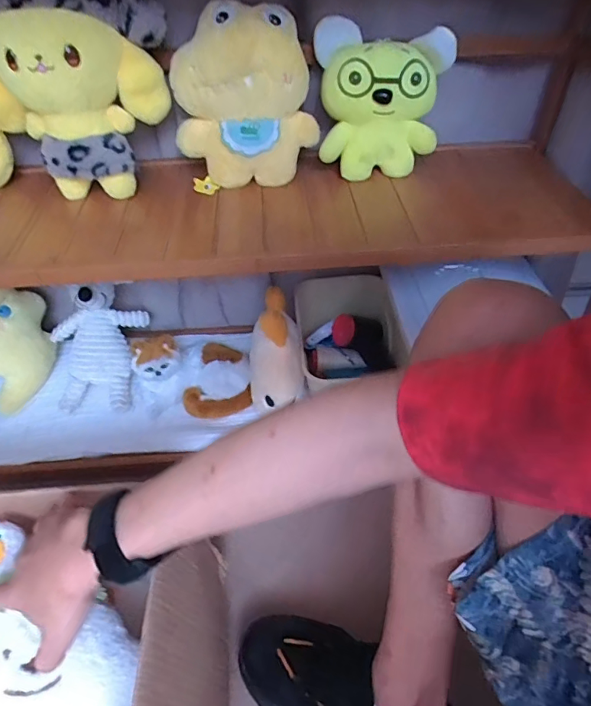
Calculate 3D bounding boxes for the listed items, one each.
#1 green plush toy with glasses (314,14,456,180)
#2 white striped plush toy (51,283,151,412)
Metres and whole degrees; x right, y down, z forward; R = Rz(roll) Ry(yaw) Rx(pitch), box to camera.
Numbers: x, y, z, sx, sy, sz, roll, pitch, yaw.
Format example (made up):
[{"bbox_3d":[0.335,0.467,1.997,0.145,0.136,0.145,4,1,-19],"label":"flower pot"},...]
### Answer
[{"bbox_3d":[0.115,-0.335,0.632,0.174,0.162,0.074,-2,46,0],"label":"green plush toy with glasses"},{"bbox_3d":[-0.355,-0.018,0.807,0.143,0.168,0.162,8,47,8],"label":"white striped plush toy"}]

